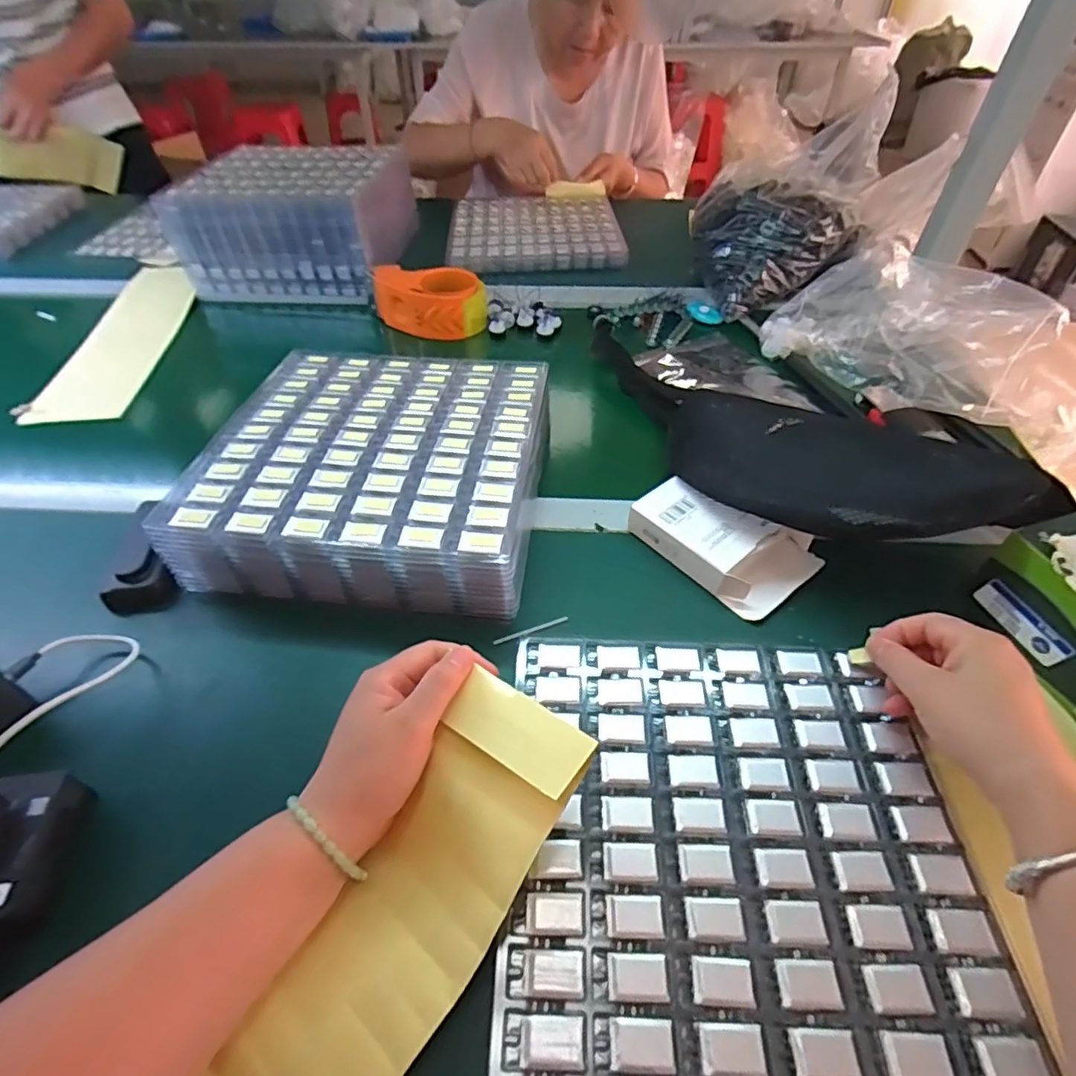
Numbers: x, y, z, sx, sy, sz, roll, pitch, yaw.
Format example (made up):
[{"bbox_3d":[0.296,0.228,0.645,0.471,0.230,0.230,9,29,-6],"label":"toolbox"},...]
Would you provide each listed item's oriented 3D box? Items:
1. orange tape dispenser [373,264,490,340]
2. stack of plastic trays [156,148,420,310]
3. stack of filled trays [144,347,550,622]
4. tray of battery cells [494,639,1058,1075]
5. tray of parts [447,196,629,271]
[{"bbox_3d":[-0.143,-0.321,0.783,0.146,0.065,0.089,27,52,23],"label":"orange tape dispenser"},{"bbox_3d":[-0.344,-0.461,0.862,0.274,0.139,0.220,3,46,3],"label":"stack of plastic trays"},{"bbox_3d":[-0.134,-0.065,0.526,0.265,0.073,0.258,5,46,4],"label":"stack of filled trays"},{"bbox_3d":[0.113,0.180,0.338,0.252,0.012,0.271,2,46,2],"label":"tray of battery cells"},{"bbox_3d":[-0.005,-0.494,0.948,0.265,0.031,0.258,-1,46,-1],"label":"tray of parts"}]

